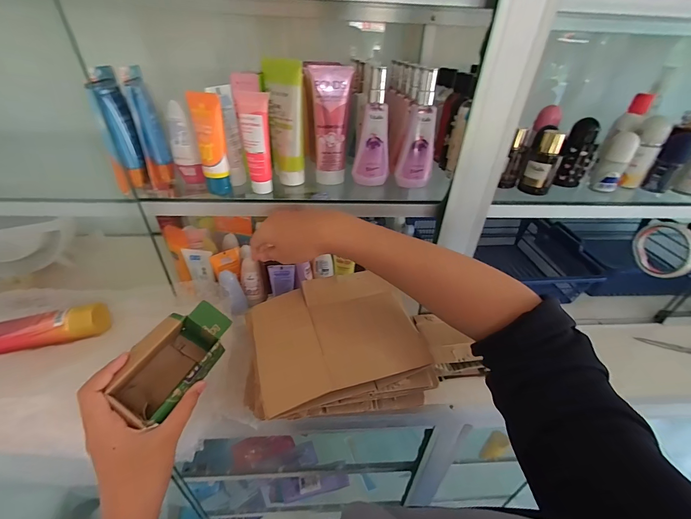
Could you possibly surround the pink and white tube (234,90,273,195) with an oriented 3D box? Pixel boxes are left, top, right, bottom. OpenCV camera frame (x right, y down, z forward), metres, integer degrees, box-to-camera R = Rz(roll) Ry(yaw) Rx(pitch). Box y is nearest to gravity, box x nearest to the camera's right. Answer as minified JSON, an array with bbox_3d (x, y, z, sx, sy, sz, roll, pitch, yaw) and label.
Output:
[{"bbox_3d":[-0.119,-0.154,0.415,0.037,0.126,0.026,-11,40,-17],"label":"pink and white tube"}]

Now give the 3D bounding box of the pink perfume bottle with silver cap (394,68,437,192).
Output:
[{"bbox_3d":[0.111,-0.185,0.451,0.051,0.151,0.039,11,39,10],"label":"pink perfume bottle with silver cap"}]

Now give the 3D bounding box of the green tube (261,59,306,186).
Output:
[{"bbox_3d":[-0.085,-0.190,0.439,0.045,0.158,0.037,-7,39,-13],"label":"green tube"}]

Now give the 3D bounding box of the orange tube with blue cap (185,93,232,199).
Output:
[{"bbox_3d":[-0.180,-0.153,0.415,0.036,0.125,0.038,-14,41,-21],"label":"orange tube with blue cap"}]

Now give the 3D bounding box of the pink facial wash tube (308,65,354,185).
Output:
[{"bbox_3d":[-0.021,-0.190,0.449,0.054,0.153,0.029,1,38,-3],"label":"pink facial wash tube"}]

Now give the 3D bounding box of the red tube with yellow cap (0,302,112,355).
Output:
[{"bbox_3d":[-0.451,0.100,0.435,0.185,0.046,0.040,-11,40,-17],"label":"red tube with yellow cap"}]

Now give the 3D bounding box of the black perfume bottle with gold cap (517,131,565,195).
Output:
[{"bbox_3d":[0.295,-0.141,0.462,0.044,0.094,0.032,25,43,26],"label":"black perfume bottle with gold cap"}]

